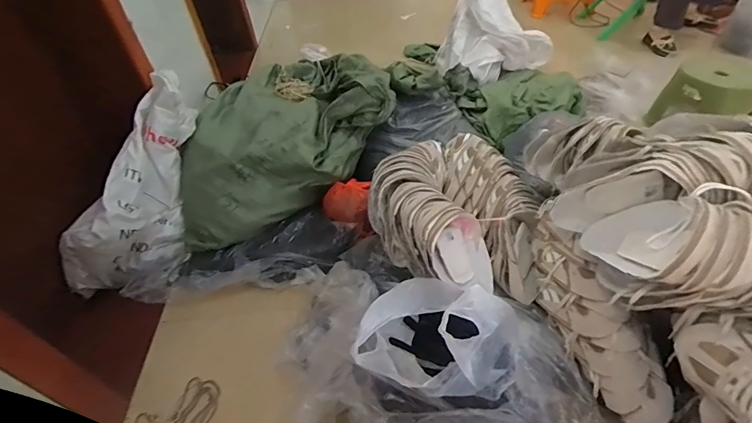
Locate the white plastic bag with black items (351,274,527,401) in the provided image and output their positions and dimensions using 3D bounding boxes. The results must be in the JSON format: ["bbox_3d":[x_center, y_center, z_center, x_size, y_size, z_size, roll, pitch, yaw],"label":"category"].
[{"bbox_3d":[0.133,0.220,0.755,0.289,0.201,0.218,11,47,18],"label":"white plastic bag with black items"}]

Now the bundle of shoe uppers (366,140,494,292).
[{"bbox_3d":[0.124,-0.005,1.010,0.257,0.155,0.397,-15,45,-7],"label":"bundle of shoe uppers"}]

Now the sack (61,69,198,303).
[{"bbox_3d":[-0.692,-0.073,1.174,0.233,0.668,0.325,21,8,26],"label":"sack"}]

